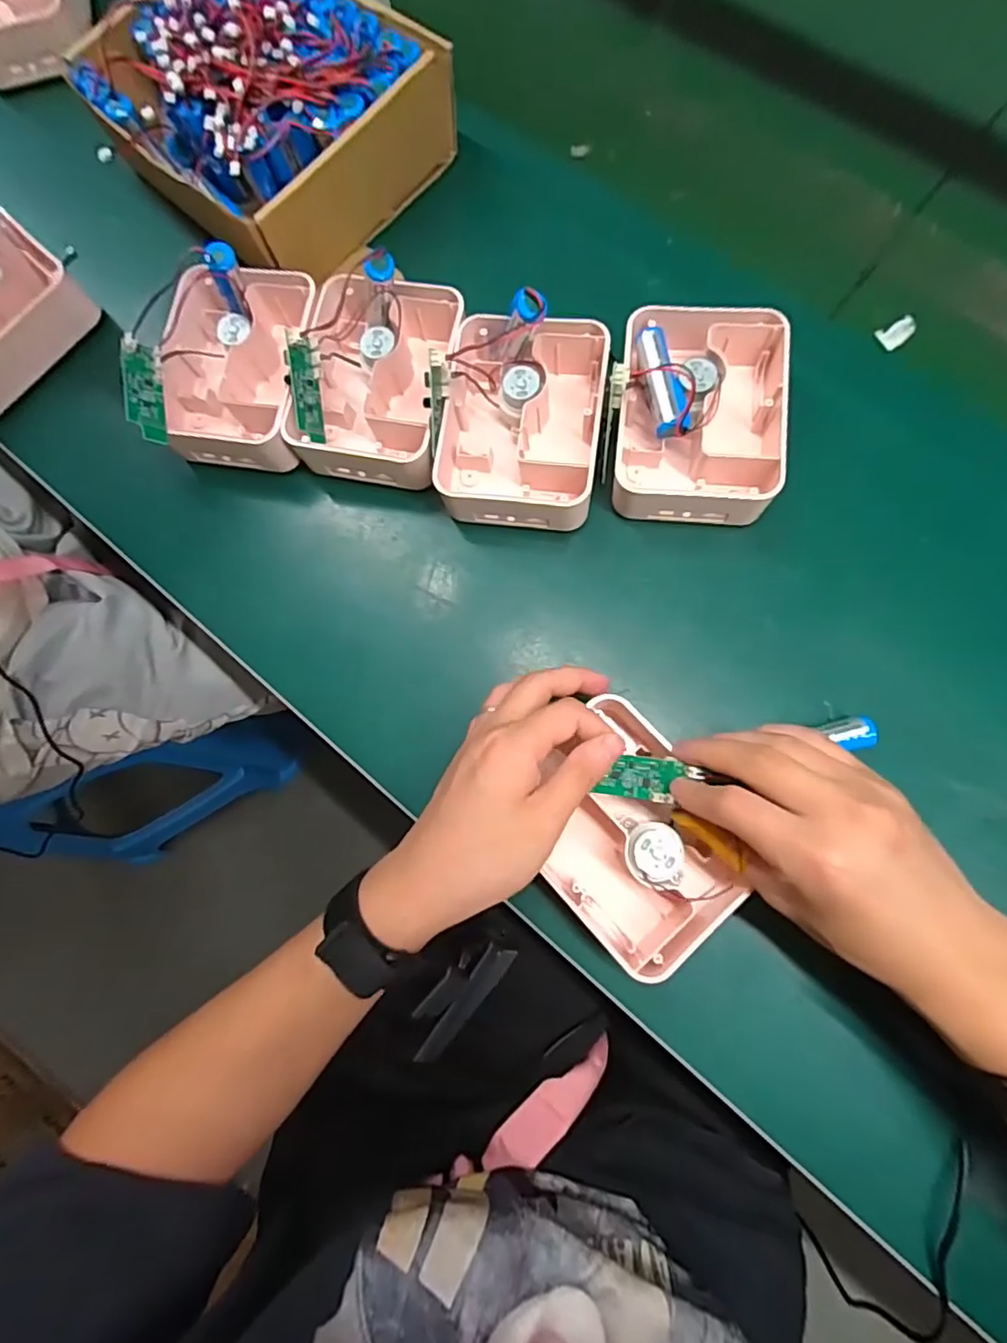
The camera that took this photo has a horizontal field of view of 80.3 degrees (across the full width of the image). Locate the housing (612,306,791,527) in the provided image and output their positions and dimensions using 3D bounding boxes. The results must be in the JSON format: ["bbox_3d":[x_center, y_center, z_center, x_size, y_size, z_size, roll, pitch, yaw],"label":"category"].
[{"bbox_3d":[0.125,-0.164,0.380,0.101,0.036,0.132,4,77,7],"label":"housing"}]

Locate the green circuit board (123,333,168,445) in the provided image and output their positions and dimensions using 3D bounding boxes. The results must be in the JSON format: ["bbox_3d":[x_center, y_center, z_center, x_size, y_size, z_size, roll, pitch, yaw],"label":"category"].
[{"bbox_3d":[-0.232,-0.182,0.387,0.024,0.008,0.067,0,77,-45],"label":"green circuit board"}]

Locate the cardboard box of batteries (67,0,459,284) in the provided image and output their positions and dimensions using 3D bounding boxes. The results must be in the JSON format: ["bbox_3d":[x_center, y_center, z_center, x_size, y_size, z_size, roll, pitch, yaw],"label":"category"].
[{"bbox_3d":[-0.169,-0.407,0.429,0.206,0.080,0.178,41,82,9],"label":"cardboard box of batteries"}]

